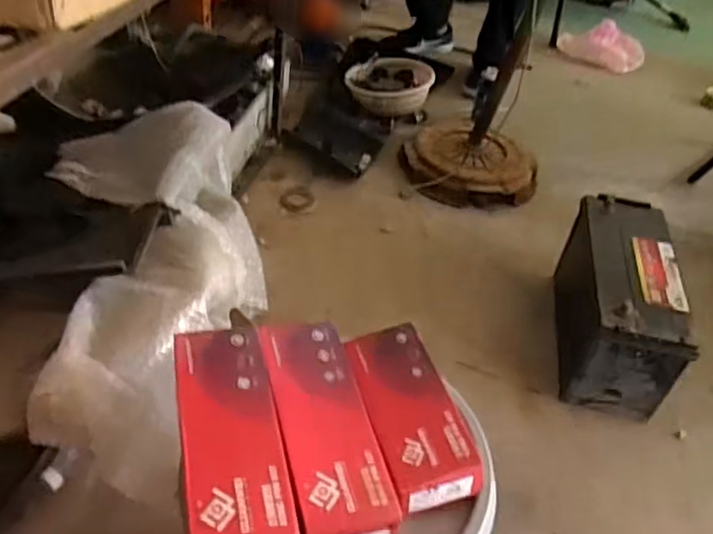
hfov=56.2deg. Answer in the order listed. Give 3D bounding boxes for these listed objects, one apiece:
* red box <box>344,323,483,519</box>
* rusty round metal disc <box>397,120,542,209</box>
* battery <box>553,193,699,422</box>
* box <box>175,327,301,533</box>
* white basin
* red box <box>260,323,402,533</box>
[{"bbox_3d":[0.048,0.143,0.657,0.087,0.052,0.174,-8,44,-19],"label":"red box"},{"bbox_3d":[0.294,-0.272,1.734,0.341,0.074,0.311,4,41,-4],"label":"rusty round metal disc"},{"bbox_3d":[0.497,0.065,1.280,0.158,0.213,0.387,11,41,4],"label":"battery"},{"bbox_3d":[-0.113,0.157,0.595,0.088,0.053,0.235,-5,43,-16],"label":"box"},{"bbox_3d":[0.093,-0.515,1.883,0.251,0.073,0.206,8,41,-2],"label":"white basin"},{"bbox_3d":[-0.031,0.153,0.635,0.088,0.056,0.235,-5,43,-16],"label":"red box"}]

